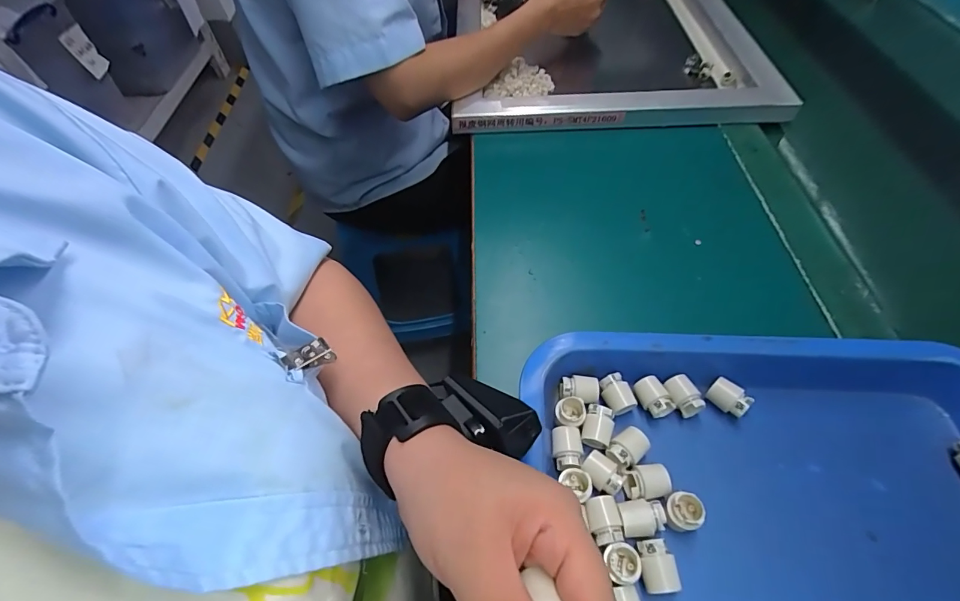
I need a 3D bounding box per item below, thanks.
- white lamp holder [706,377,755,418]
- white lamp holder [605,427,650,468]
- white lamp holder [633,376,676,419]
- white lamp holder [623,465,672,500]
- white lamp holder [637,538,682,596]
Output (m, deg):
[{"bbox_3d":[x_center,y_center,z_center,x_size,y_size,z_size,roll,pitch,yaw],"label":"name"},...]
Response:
[{"bbox_3d":[0.185,0.072,0.315,0.016,0.018,0.026,-41,64,-21],"label":"white lamp holder"},{"bbox_3d":[0.102,0.105,0.297,0.029,0.020,0.019,-32,61,-17],"label":"white lamp holder"},{"bbox_3d":[0.130,0.072,0.317,0.019,0.019,0.029,-23,59,-12],"label":"white lamp holder"},{"bbox_3d":[0.111,0.124,0.285,0.031,0.022,0.020,-5,57,-1],"label":"white lamp holder"},{"bbox_3d":[0.105,0.159,0.254,0.020,0.016,0.027,-6,57,-1],"label":"white lamp holder"}]

